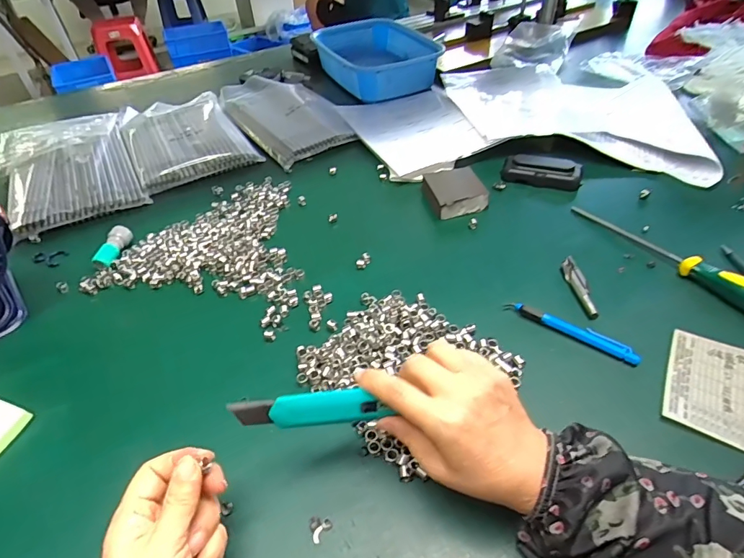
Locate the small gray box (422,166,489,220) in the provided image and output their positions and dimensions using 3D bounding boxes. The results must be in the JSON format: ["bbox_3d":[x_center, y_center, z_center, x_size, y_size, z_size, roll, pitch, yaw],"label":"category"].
[{"bbox_3d":[0.111,-0.117,0.591,0.072,0.027,0.072,-11,44,-6],"label":"small gray box"}]

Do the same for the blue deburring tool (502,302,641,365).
[{"bbox_3d":[0.190,0.048,0.424,0.124,0.013,0.010,27,52,29],"label":"blue deburring tool"}]

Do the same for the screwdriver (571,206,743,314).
[{"bbox_3d":[0.326,-0.031,0.479,0.025,0.034,0.240,-25,47,-20],"label":"screwdriver"}]

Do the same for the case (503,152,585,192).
[{"bbox_3d":[0.240,-0.155,0.622,0.105,0.029,0.036,13,46,18],"label":"case"}]

